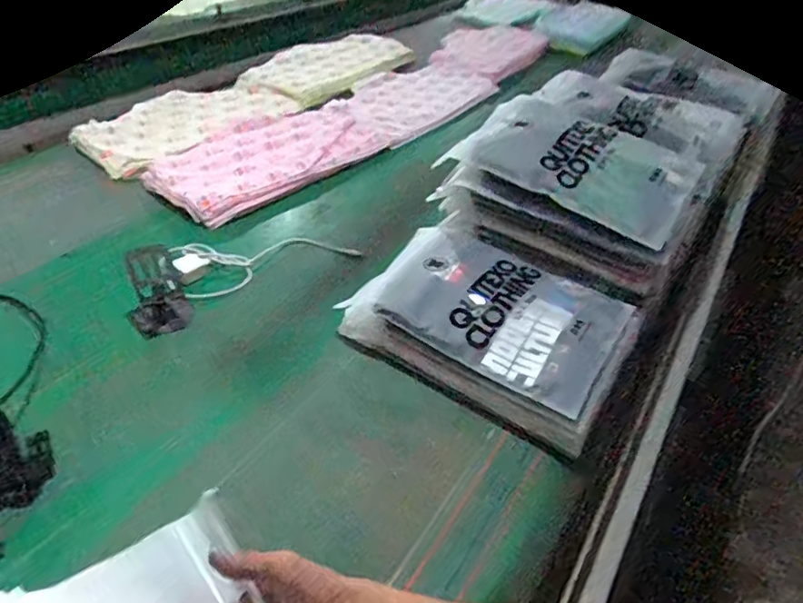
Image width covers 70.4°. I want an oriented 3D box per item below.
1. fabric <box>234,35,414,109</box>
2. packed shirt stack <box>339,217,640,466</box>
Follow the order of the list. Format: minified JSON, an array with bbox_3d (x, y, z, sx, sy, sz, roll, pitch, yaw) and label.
[{"bbox_3d":[-0.211,-0.658,1.580,0.335,0.061,0.465,20,41,17],"label":"fabric"},{"bbox_3d":[0.132,0.021,0.818,0.362,0.091,0.260,25,42,21],"label":"packed shirt stack"}]

